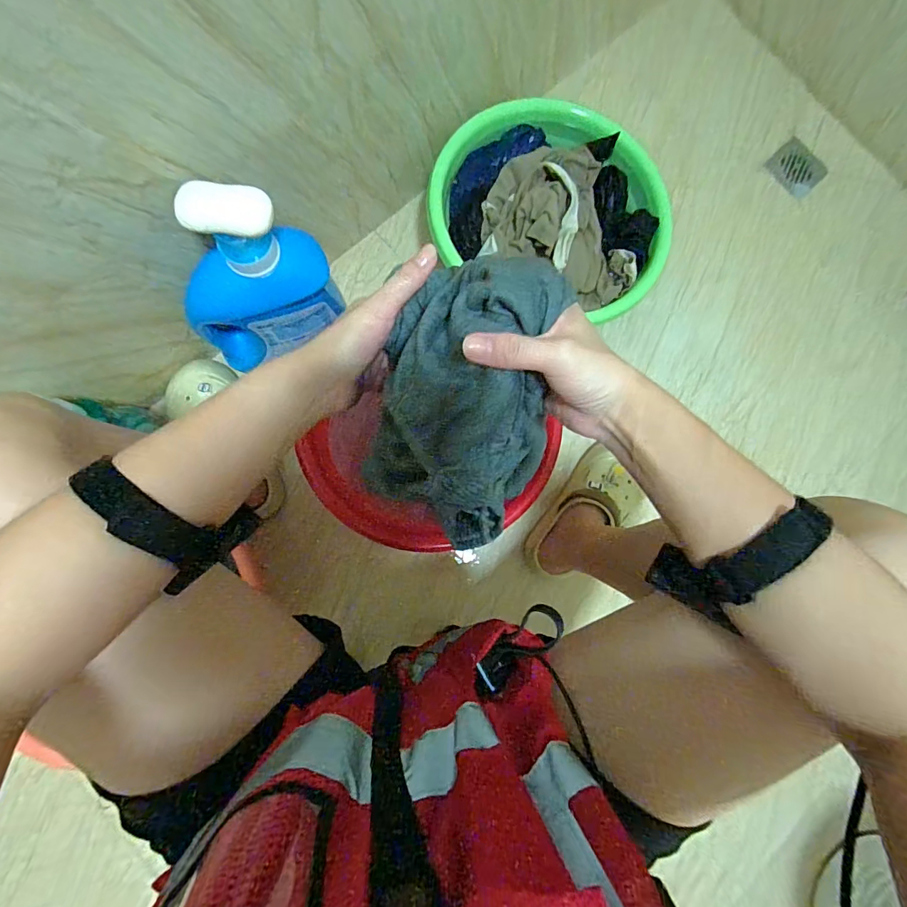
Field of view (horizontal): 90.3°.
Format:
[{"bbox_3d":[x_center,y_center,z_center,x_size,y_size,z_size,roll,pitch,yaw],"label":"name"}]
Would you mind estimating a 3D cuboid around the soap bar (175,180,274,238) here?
[{"bbox_3d":[-0.222,-0.237,0.438,0.084,0.022,0.044,-2,84,-5],"label":"soap bar"}]

